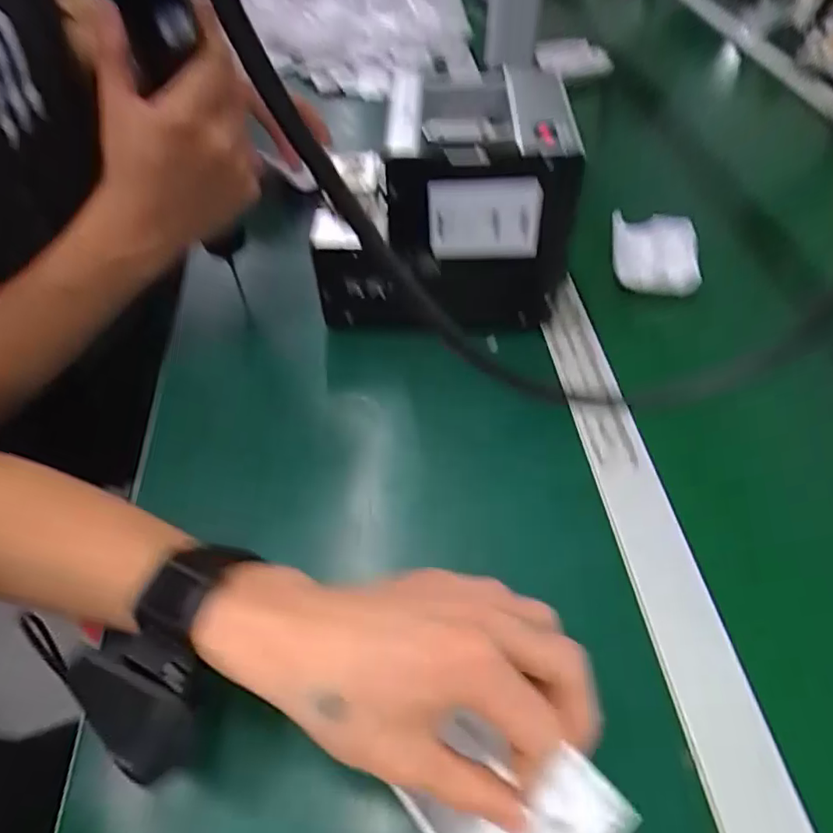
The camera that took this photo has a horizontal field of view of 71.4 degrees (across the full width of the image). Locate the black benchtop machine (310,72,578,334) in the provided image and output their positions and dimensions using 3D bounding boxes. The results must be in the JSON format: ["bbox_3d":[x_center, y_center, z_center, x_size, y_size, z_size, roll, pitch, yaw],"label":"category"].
[{"bbox_3d":[0.020,-0.164,0.464,0.190,0.170,0.136,-1,55,5],"label":"black benchtop machine"}]

